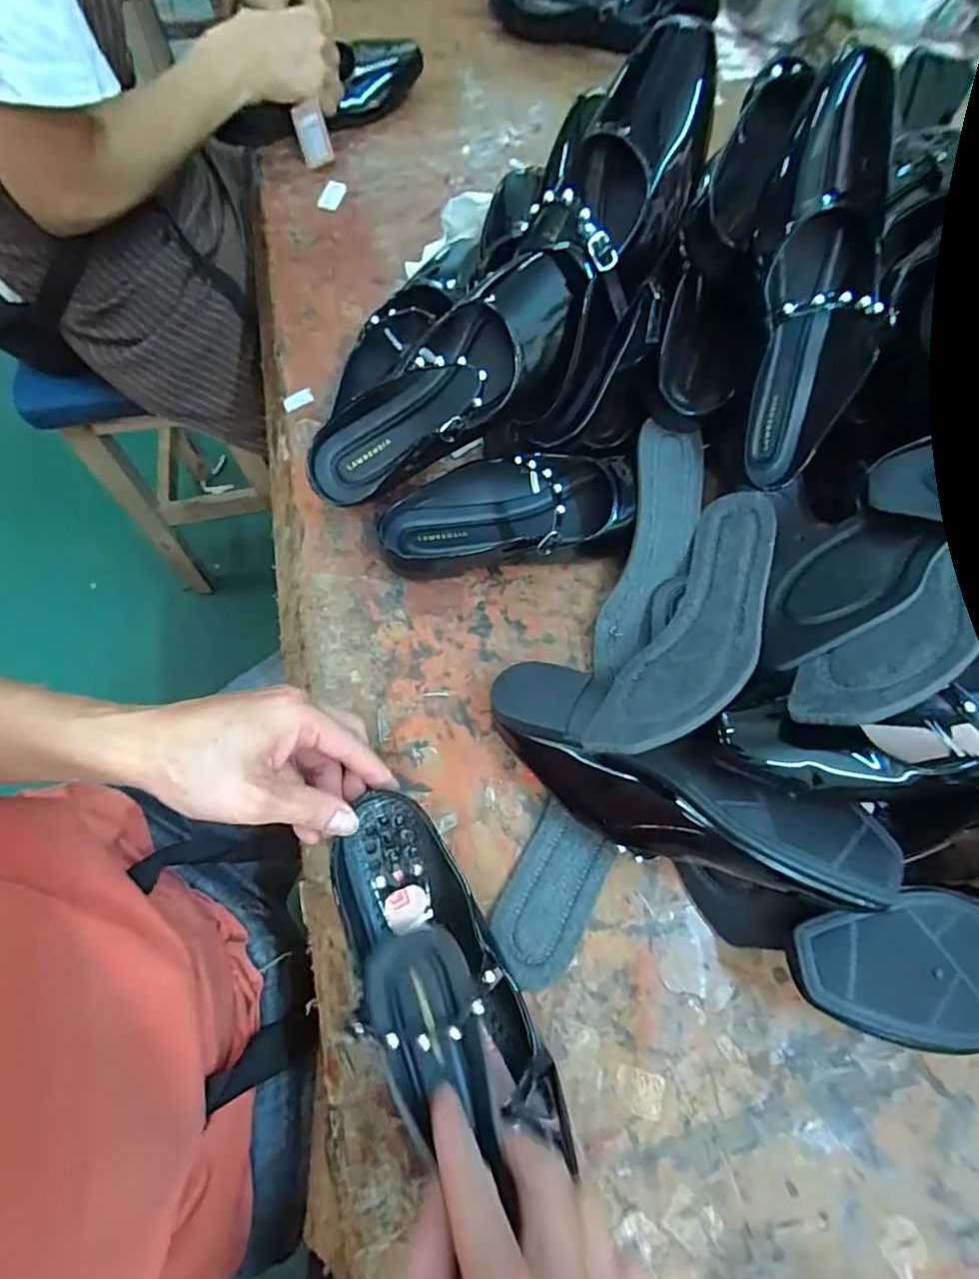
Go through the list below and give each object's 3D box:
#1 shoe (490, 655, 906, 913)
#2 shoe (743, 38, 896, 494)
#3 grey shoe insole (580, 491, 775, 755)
[{"bbox_3d":[0.104,0.082,0.339,0.240,0.059,0.083,22,68,24],"label":"shoe"},{"bbox_3d":[0.220,-0.222,0.383,0.095,0.230,0.070,-9,28,-6],"label":"shoe"},{"bbox_3d":[0.136,-0.014,0.366,0.059,0.070,0.231,31,70,9],"label":"grey shoe insole"}]

